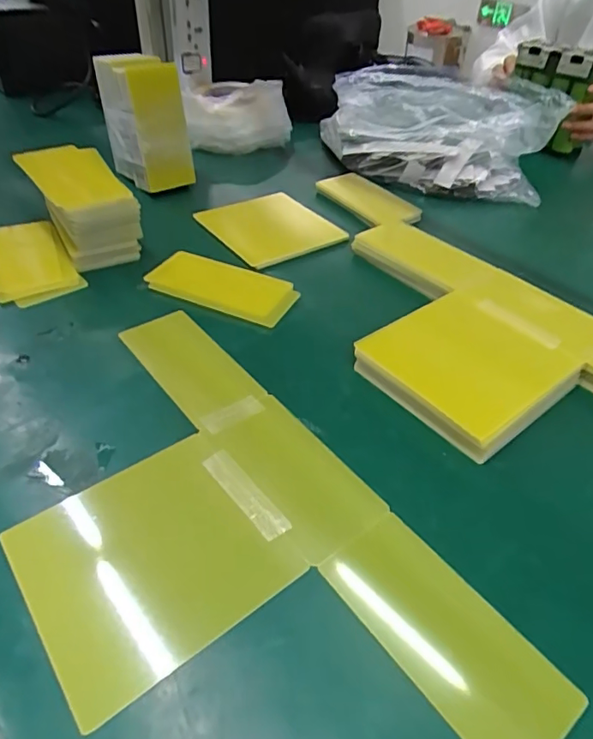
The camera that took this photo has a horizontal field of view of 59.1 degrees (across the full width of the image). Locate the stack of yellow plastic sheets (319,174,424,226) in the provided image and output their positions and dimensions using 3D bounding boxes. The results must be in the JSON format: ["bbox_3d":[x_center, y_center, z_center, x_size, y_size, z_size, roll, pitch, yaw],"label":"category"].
[{"bbox_3d":[0.100,-0.233,0.712,0.076,0.015,0.149,-25,48,-26],"label":"stack of yellow plastic sheets"}]

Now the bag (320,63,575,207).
[{"bbox_3d":[0.193,-0.353,0.779,0.350,0.130,0.169,17,44,16],"label":"bag"}]

